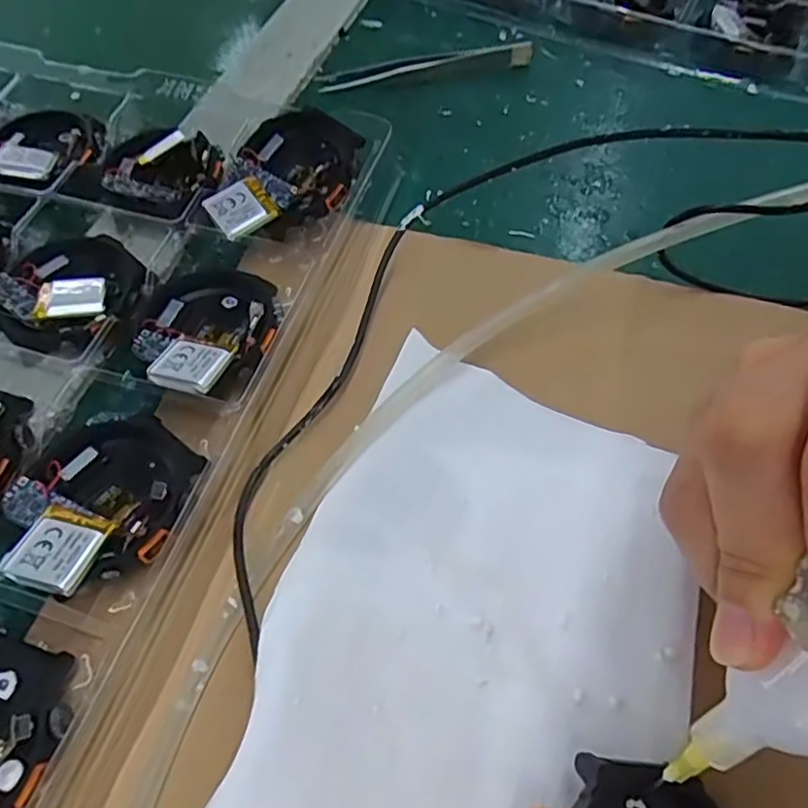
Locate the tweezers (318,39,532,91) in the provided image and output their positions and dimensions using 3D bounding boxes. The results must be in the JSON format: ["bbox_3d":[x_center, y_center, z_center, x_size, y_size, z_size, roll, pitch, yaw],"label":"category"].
[{"bbox_3d":[0.013,-0.175,0.336,0.113,0.010,0.015,-11,59,-10],"label":"tweezers"}]

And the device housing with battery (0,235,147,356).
[{"bbox_3d":[-0.120,-0.041,0.236,0.049,0.010,0.049,1,57,-2],"label":"device housing with battery"}]

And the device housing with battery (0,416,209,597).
[{"bbox_3d":[-0.089,0.029,0.191,0.047,0.015,0.055,17,58,7],"label":"device housing with battery"}]

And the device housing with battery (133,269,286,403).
[{"bbox_3d":[-0.068,-0.025,0.224,0.046,0.018,0.057,7,57,1],"label":"device housing with battery"}]

